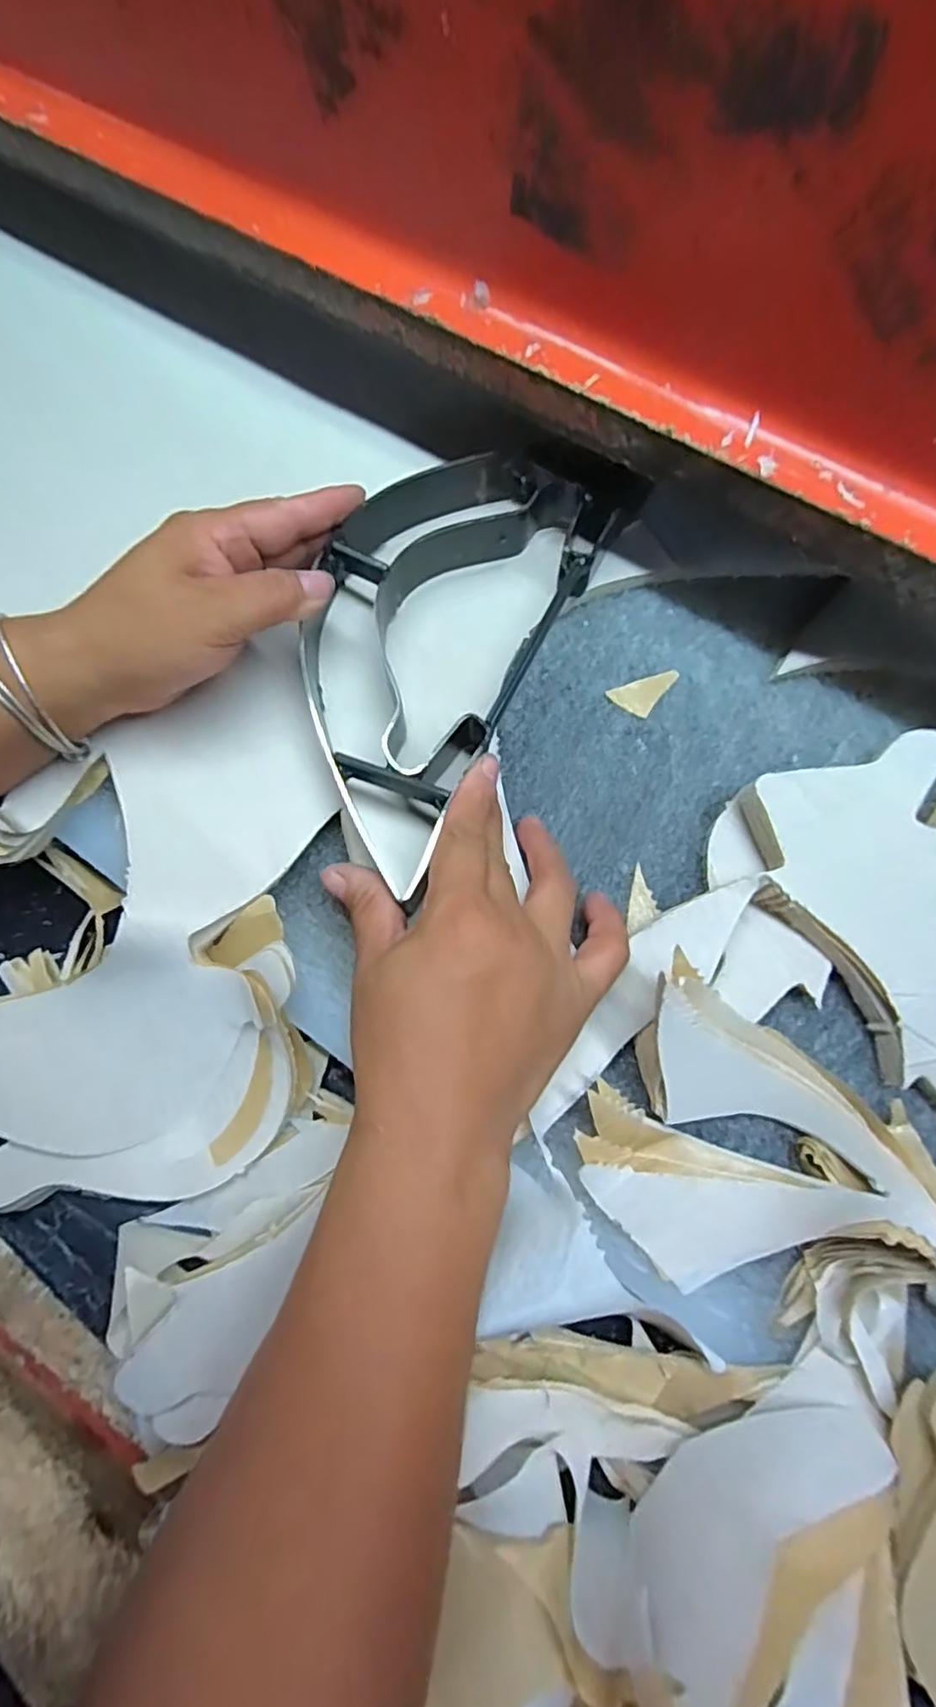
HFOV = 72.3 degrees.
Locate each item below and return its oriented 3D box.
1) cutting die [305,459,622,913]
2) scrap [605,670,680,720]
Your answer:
[{"bbox_3d":[-0.025,-0.100,0.317,0.120,0.045,0.231,25,75,9],"label":"cutting die"},{"bbox_3d":[0.091,-0.087,0.333,0.023,0.004,0.033,36,77,12],"label":"scrap"}]

